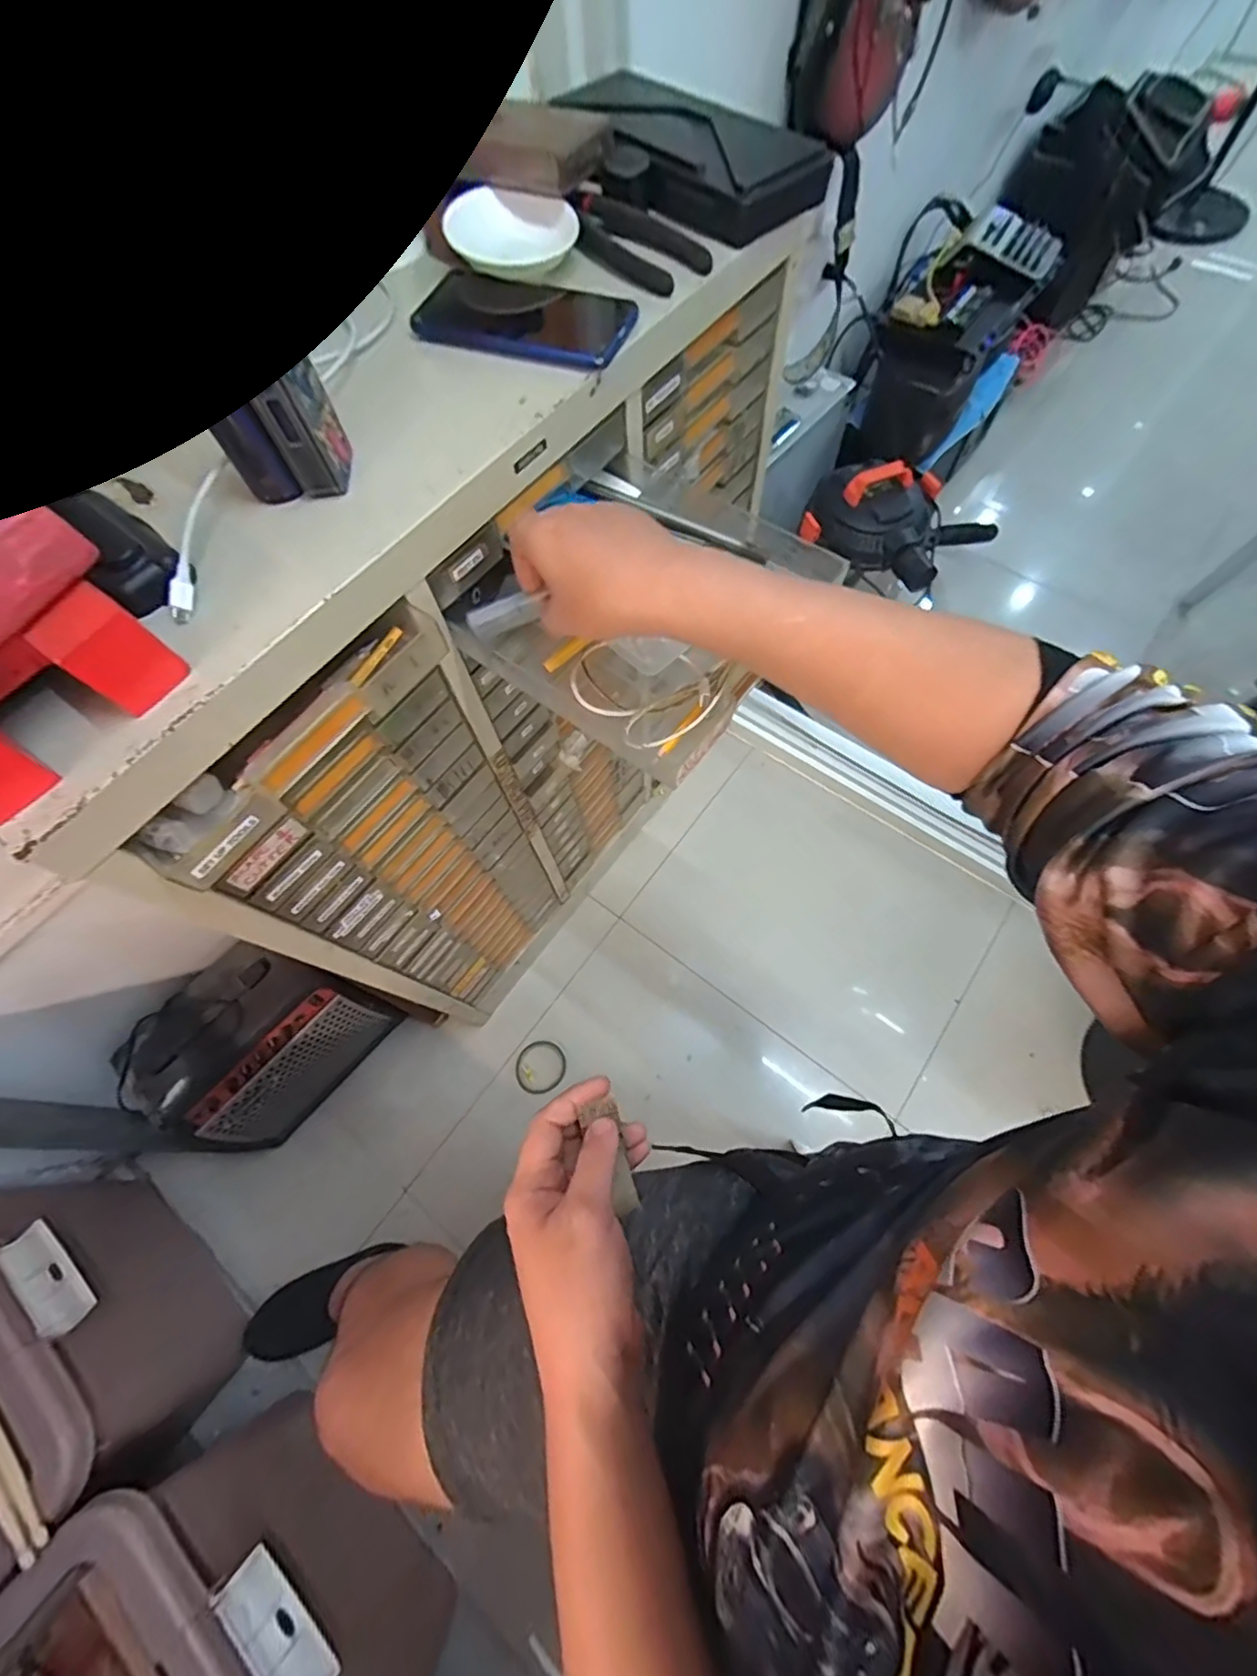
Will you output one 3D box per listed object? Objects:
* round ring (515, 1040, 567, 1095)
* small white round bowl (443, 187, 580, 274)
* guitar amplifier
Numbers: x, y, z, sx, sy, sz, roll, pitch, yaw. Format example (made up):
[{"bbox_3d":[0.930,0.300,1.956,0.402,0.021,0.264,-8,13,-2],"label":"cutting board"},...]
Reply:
[{"bbox_3d":[-0.160,0.415,1.066,0.090,0.008,0.086,-1,67,2],"label":"round ring"},{"bbox_3d":[-0.094,-0.492,0.473,0.103,0.024,0.075,-6,67,1],"label":"small white round bowl"},{"bbox_3d":[-0.594,0.331,0.963,0.209,0.236,0.315,37,73,17],"label":"guitar amplifier"}]

